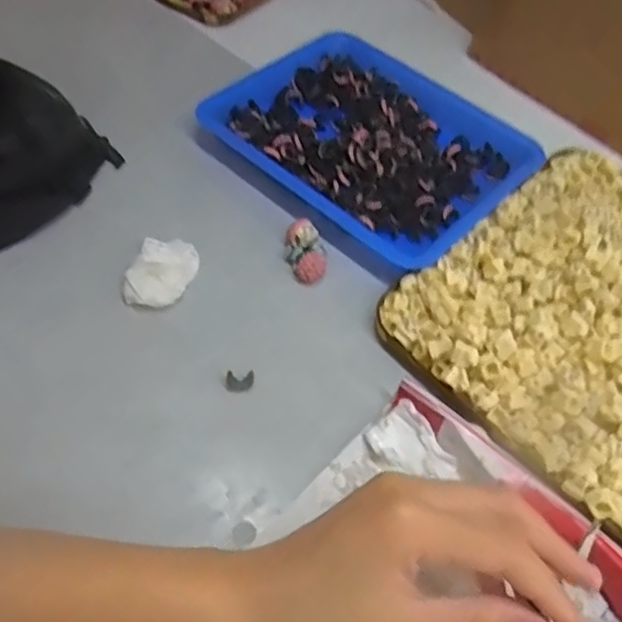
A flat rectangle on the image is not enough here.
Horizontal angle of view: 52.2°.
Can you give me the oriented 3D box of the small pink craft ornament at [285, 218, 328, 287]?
[{"bbox_3d":[-0.003,-0.039,0.423,0.026,0.022,0.039,-1,54,-6],"label":"small pink craft ornament"}]

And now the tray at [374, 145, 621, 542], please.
[{"bbox_3d":[0.199,0.008,0.387,0.235,0.033,0.232,-36,65,-27],"label":"tray"}]

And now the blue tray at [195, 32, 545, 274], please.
[{"bbox_3d":[0.051,-0.135,0.480,0.213,0.027,0.178,38,59,20],"label":"blue tray"}]

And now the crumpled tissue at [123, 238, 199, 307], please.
[{"bbox_3d":[-0.095,-0.023,0.403,0.036,0.014,0.048,15,54,6],"label":"crumpled tissue"}]

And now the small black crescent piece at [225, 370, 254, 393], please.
[{"bbox_3d":[-0.041,0.041,0.368,0.016,0.009,0.011,-2,54,-7],"label":"small black crescent piece"}]

